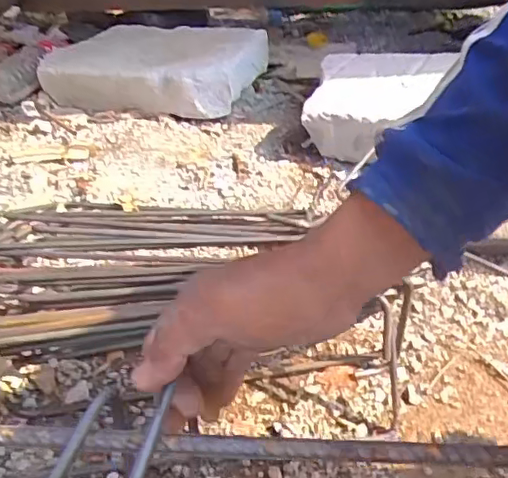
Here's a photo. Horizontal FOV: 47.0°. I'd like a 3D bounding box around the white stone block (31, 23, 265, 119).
[{"bbox_3d":[-0.167,-0.286,0.982,0.328,0.085,0.183,10,40,15],"label":"white stone block"}]

